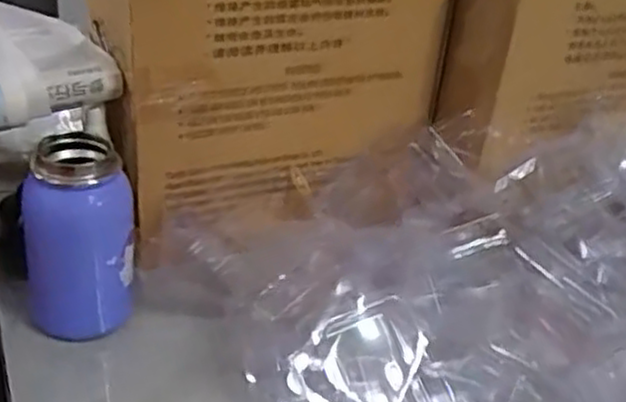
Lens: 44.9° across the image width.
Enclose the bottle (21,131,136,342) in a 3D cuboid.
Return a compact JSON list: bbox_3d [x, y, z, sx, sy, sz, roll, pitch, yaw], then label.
[{"bbox_3d":[-0.170,0.024,0.551,0.074,0.139,0.065,-4,34,-18],"label":"bottle"}]

